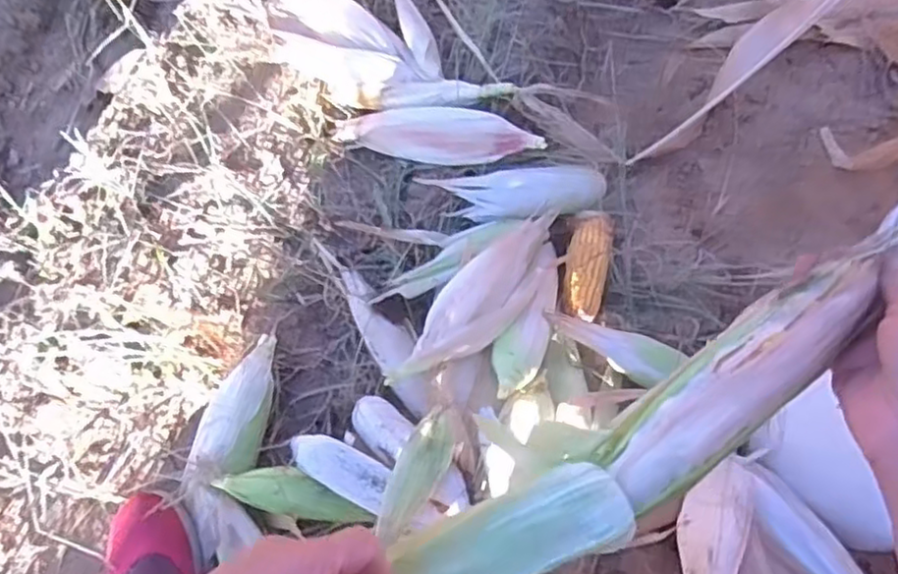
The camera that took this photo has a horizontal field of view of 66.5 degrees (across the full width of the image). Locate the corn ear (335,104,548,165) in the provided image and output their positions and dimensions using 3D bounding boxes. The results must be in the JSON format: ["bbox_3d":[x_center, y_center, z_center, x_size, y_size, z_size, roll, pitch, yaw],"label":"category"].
[{"bbox_3d":[-0.018,-0.206,0.907,0.282,0.050,0.066,14,65,7],"label":"corn ear"}]

